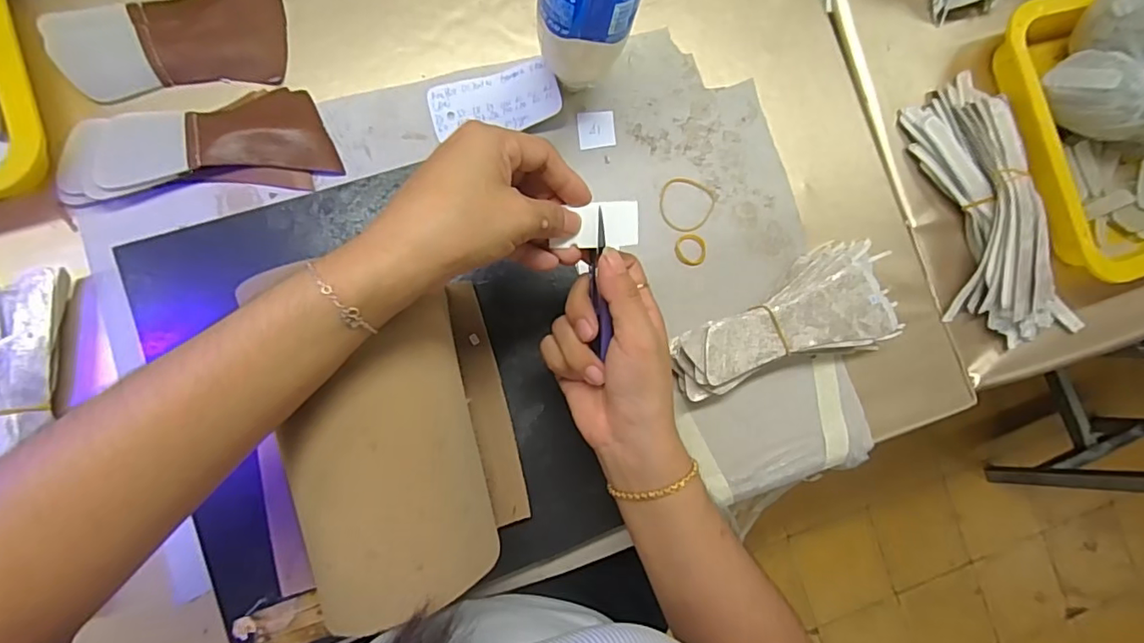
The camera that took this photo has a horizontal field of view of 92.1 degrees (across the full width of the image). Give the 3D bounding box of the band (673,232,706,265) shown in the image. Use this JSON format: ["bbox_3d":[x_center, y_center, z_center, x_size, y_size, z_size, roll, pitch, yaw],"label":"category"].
[{"bbox_3d":[0.099,-0.059,0.455,0.026,0.004,0.026,1,84,-7],"label":"band"}]

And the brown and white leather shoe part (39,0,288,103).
[{"bbox_3d":[-0.302,-0.225,0.414,0.155,0.019,0.100,-11,86,-8],"label":"brown and white leather shoe part"}]

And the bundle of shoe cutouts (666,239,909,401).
[{"bbox_3d":[0.173,-0.004,0.442,0.201,0.039,0.088,-17,87,-9],"label":"bundle of shoe cutouts"}]

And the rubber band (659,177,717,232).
[{"bbox_3d":[0.095,-0.096,0.456,0.047,0.004,0.045,1,84,-7],"label":"rubber band"}]

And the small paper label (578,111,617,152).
[{"bbox_3d":[0.021,-0.159,0.456,0.031,0.004,0.032,-4,85,-8],"label":"small paper label"}]

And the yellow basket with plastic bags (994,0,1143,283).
[{"bbox_3d":[0.506,-0.175,0.476,0.196,0.100,0.248,-12,86,-8],"label":"yellow basket with plastic bags"}]

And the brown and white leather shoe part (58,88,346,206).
[{"bbox_3d":[-0.276,-0.129,0.409,0.183,0.017,0.074,-12,86,-8],"label":"brown and white leather shoe part"}]

